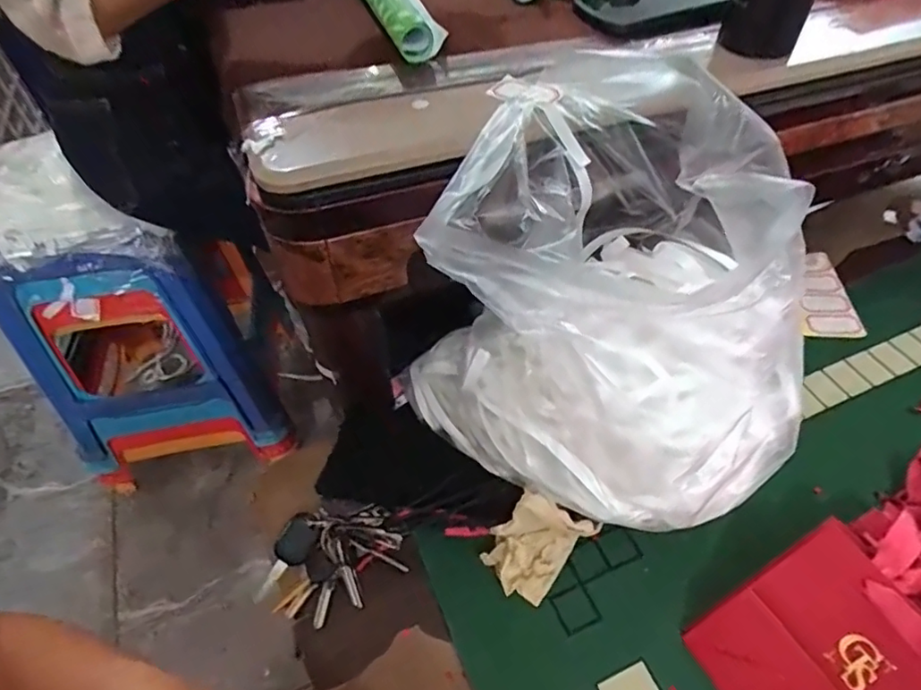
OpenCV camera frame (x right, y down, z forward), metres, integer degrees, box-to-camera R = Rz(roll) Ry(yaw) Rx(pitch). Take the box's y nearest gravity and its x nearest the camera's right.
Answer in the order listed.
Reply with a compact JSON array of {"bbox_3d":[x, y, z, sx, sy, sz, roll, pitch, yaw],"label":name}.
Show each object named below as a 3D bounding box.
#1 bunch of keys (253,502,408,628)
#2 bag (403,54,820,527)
[{"bbox_3d":[-0.109,0.180,0.473,0.117,0.030,0.077,-16,51,-12],"label":"bunch of keys"},{"bbox_3d":[0.104,-0.038,0.411,0.298,0.255,0.230,36,59,27],"label":"bag"}]

